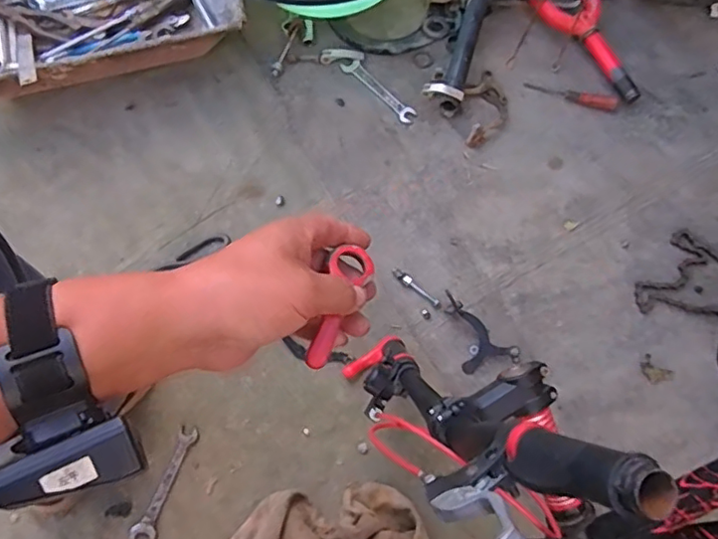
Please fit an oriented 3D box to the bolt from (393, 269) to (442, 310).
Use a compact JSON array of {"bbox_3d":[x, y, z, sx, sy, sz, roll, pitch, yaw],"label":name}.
[{"bbox_3d":[0.083,0.028,0.819,0.084,0.008,0.012,39,80,11],"label":"bolt"}]

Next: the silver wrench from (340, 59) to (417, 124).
[{"bbox_3d":[0.032,-0.288,0.928,0.030,0.004,0.147,-44,78,-9],"label":"silver wrench"}]

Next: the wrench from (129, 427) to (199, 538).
[{"bbox_3d":[-0.247,0.278,0.742,0.032,0.005,0.147,22,69,2],"label":"wrench"}]

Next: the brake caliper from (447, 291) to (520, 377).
[{"bbox_3d":[0.168,0.079,0.793,0.080,0.017,0.115,-15,75,-2],"label":"brake caliper"}]

